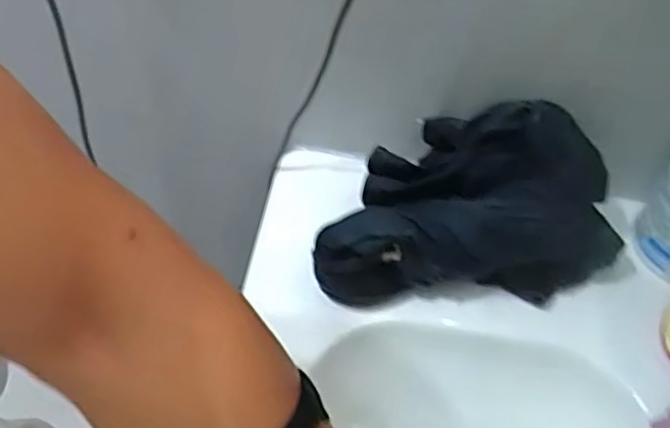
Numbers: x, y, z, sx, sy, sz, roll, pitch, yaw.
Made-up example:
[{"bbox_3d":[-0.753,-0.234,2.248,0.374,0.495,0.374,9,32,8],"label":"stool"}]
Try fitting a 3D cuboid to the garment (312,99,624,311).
[{"bbox_3d":[0.120,-0.013,0.606,0.265,0.136,0.148,0,53,-3],"label":"garment"}]

